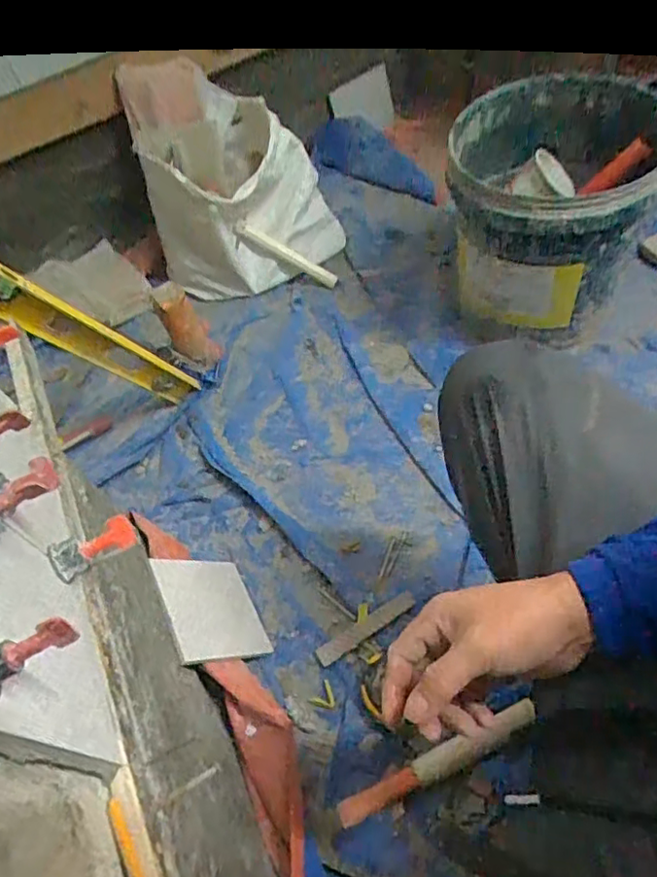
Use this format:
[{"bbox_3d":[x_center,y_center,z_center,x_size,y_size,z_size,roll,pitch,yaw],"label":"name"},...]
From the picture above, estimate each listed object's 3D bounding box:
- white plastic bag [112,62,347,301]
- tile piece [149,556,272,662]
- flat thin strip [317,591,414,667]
[{"bbox_3d":[-0.176,-0.487,1.163,0.351,0.345,0.276,-18,54,-3],"label":"white plastic bag"},{"bbox_3d":[-0.157,0.225,0.798,0.012,0.142,0.149,-47,52,25],"label":"tile piece"},{"bbox_3d":[0.052,0.255,0.807,0.149,0.007,0.025,-33,55,-6],"label":"flat thin strip"}]

